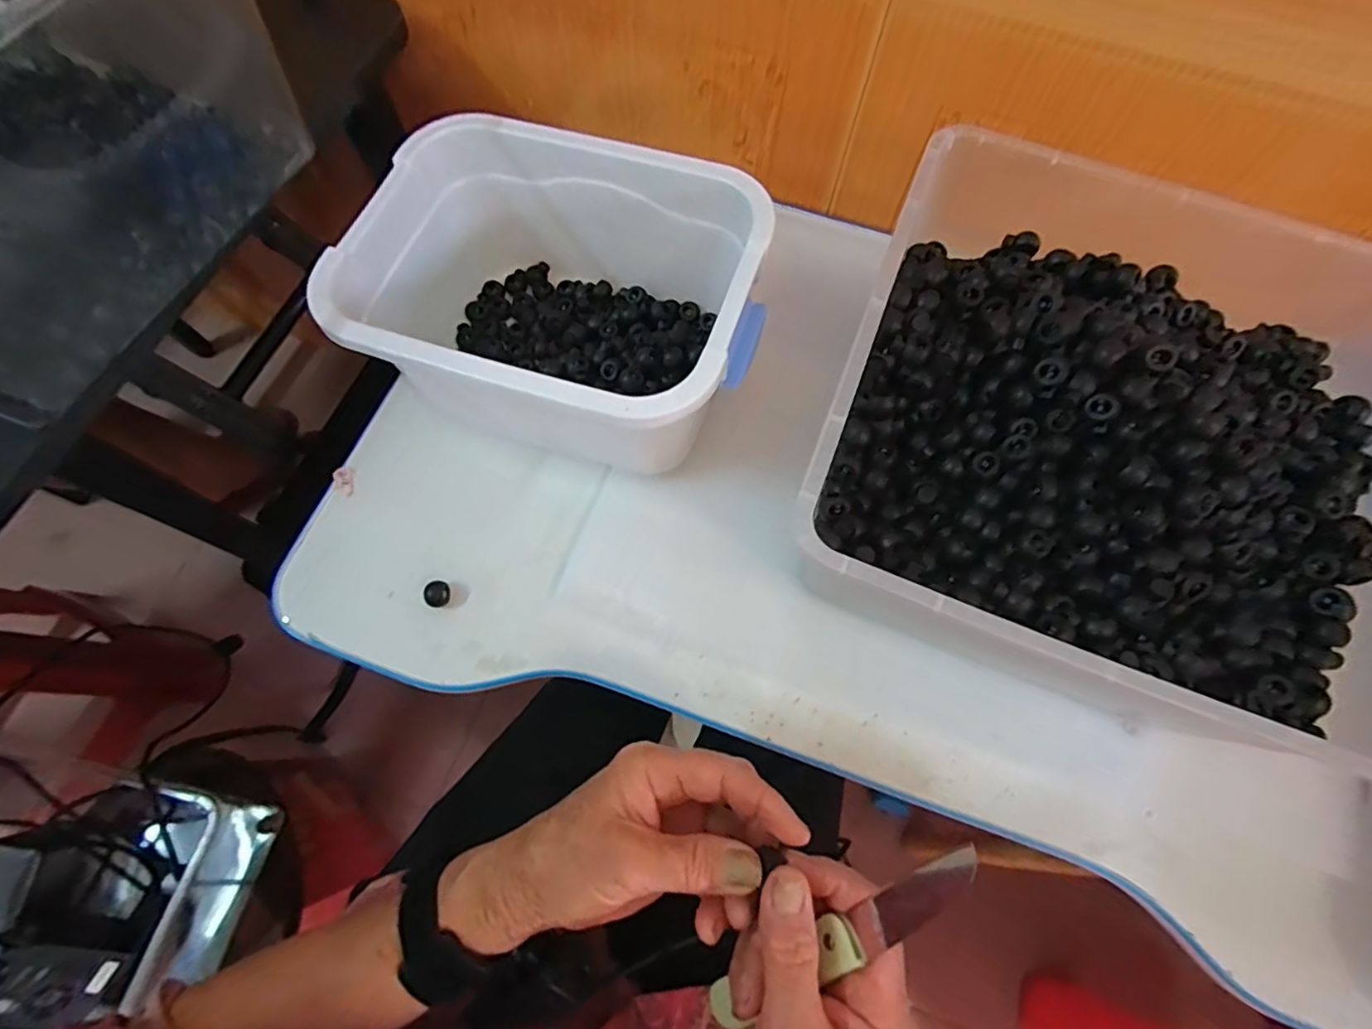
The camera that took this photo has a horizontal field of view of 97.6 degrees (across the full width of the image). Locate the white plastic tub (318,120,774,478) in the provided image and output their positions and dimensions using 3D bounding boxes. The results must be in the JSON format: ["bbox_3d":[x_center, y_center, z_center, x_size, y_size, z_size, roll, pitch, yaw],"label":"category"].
[{"bbox_3d":[-0.080,-0.139,0.413,0.255,0.130,0.198,20,70,6],"label":"white plastic tub"}]

